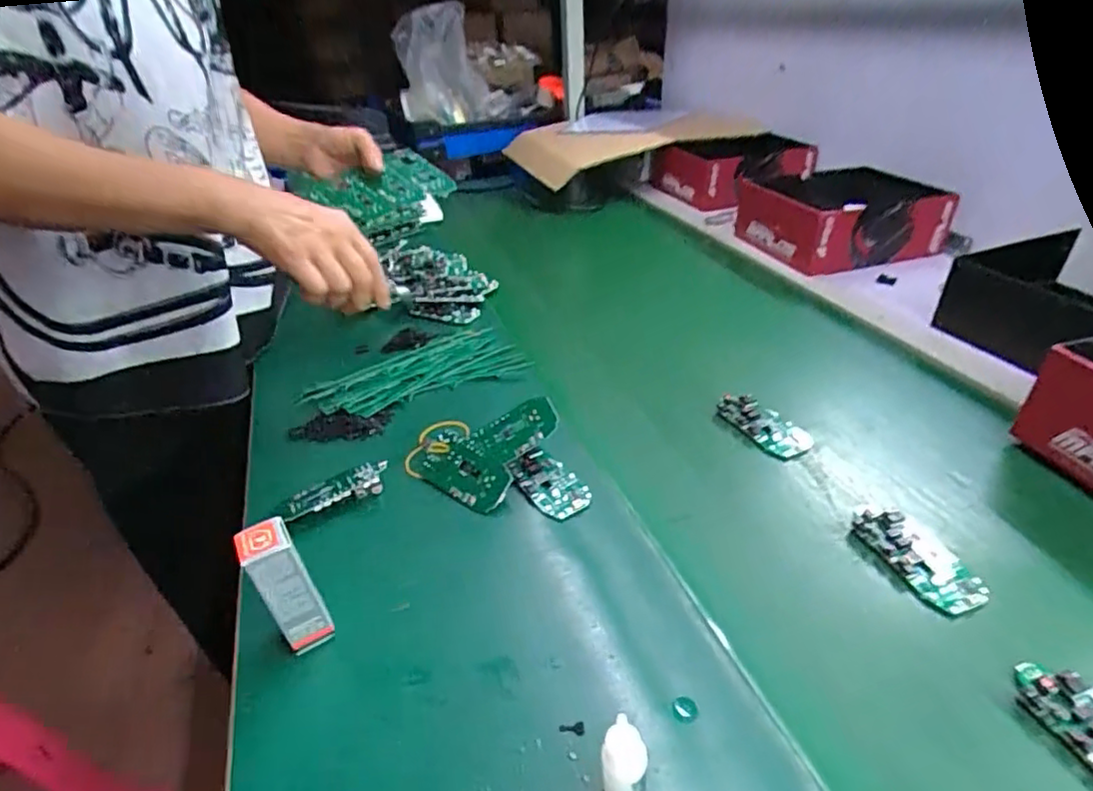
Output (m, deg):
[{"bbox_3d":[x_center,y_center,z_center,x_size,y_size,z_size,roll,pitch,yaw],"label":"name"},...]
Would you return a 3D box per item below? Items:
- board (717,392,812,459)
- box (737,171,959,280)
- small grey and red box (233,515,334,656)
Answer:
[{"bbox_3d":[0.207,0.026,0.572,0.044,0.015,0.090,-21,38,-25],"label":"board"},{"bbox_3d":[0.444,-0.267,0.909,0.250,0.089,0.189,-15,36,-17],"label":"box"},{"bbox_3d":[-0.165,0.123,0.385,0.031,0.097,0.027,-23,39,-27],"label":"small grey and red box"}]

